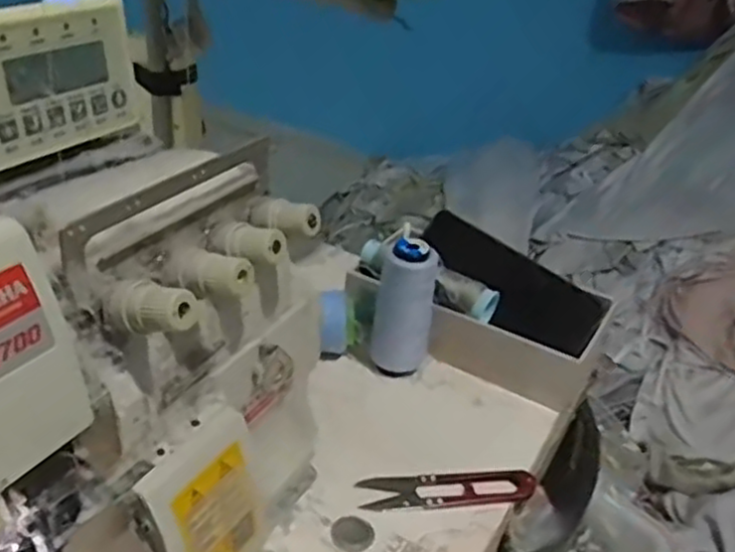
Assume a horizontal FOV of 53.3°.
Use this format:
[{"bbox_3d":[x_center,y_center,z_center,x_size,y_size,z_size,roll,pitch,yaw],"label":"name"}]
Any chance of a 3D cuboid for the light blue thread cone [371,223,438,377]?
[{"bbox_3d":[0.029,0.027,0.567,0.035,0.115,0.034,-17,40,-32],"label":"light blue thread cone"}]

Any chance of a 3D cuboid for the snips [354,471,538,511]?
[{"bbox_3d":[0.054,0.142,0.486,0.117,0.009,0.028,2,33,-8],"label":"snips"}]

